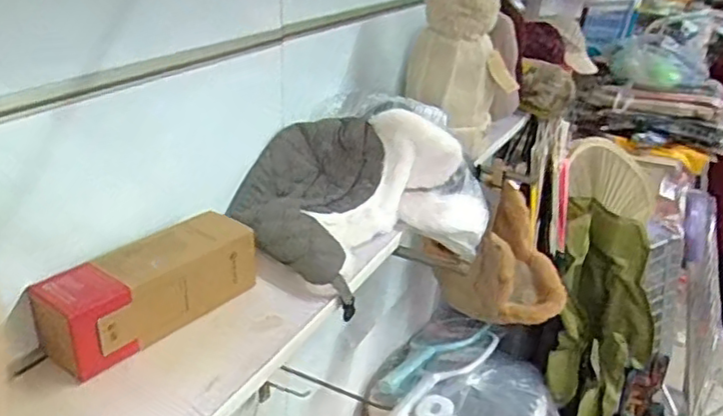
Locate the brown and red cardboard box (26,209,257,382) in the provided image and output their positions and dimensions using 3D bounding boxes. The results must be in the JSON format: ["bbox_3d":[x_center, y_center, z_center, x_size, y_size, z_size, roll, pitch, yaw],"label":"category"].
[{"bbox_3d":[-0.217,0.081,0.674,0.079,0.073,0.229,18,30,30],"label":"brown and red cardboard box"}]

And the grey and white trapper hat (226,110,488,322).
[{"bbox_3d":[0.001,-0.027,0.883,0.283,0.146,0.339,17,29,27],"label":"grey and white trapper hat"}]

